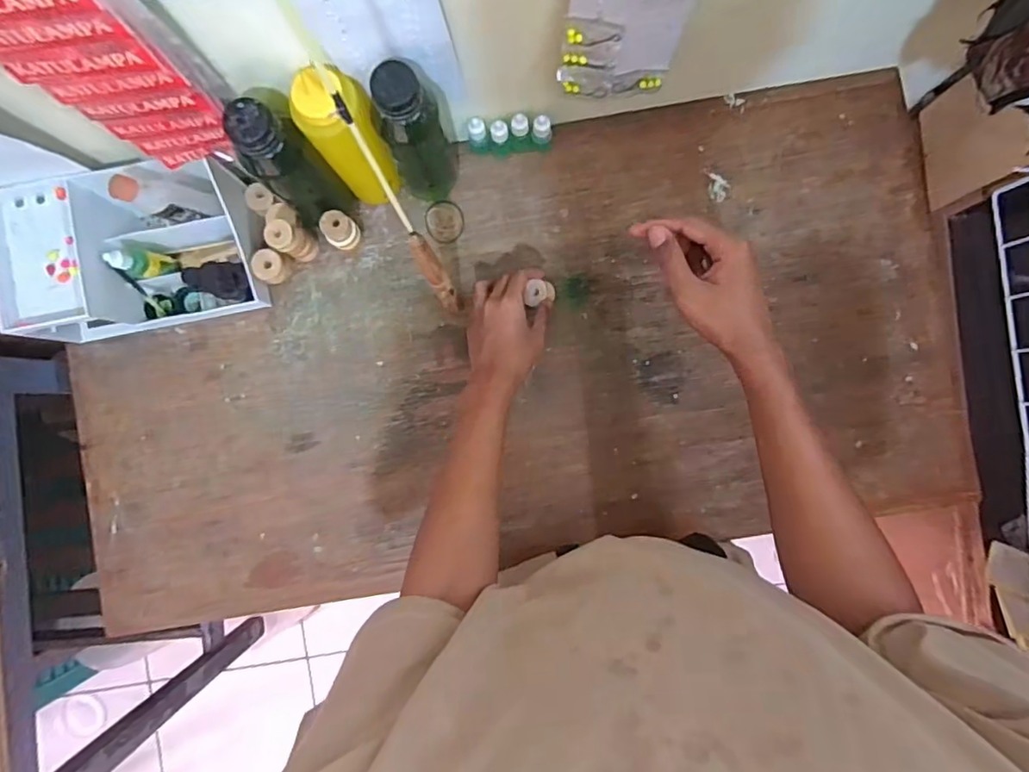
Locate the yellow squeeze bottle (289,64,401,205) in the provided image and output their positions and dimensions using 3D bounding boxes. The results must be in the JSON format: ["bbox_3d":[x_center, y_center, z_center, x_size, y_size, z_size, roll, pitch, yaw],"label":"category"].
[{"bbox_3d":[-0.158,-0.237,0.555,0.063,0.192,0.063,-27,88,1],"label":"yellow squeeze bottle"}]

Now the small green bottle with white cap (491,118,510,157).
[{"bbox_3d":[-0.016,-0.275,0.630,0.020,0.054,0.016,-7,89,0],"label":"small green bottle with white cap"}]

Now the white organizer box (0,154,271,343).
[{"bbox_3d":[-0.403,-0.145,0.603,0.236,0.118,0.146,-10,89,0],"label":"white organizer box"}]

